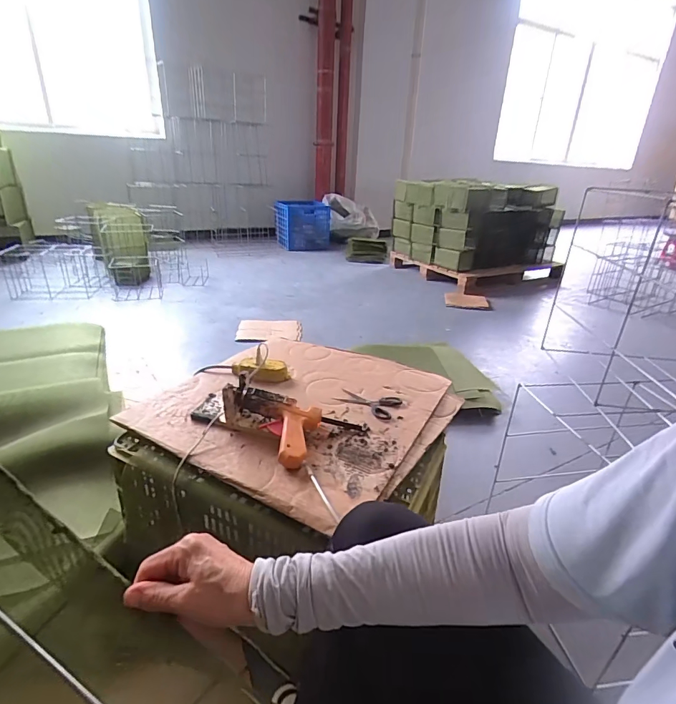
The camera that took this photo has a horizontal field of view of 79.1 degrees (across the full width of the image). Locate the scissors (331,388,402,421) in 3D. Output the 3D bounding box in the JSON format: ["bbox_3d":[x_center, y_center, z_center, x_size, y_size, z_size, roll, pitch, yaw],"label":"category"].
[{"bbox_3d":[0.065,0.107,0.908,0.136,0.006,0.098,16,28,24],"label":"scissors"}]

